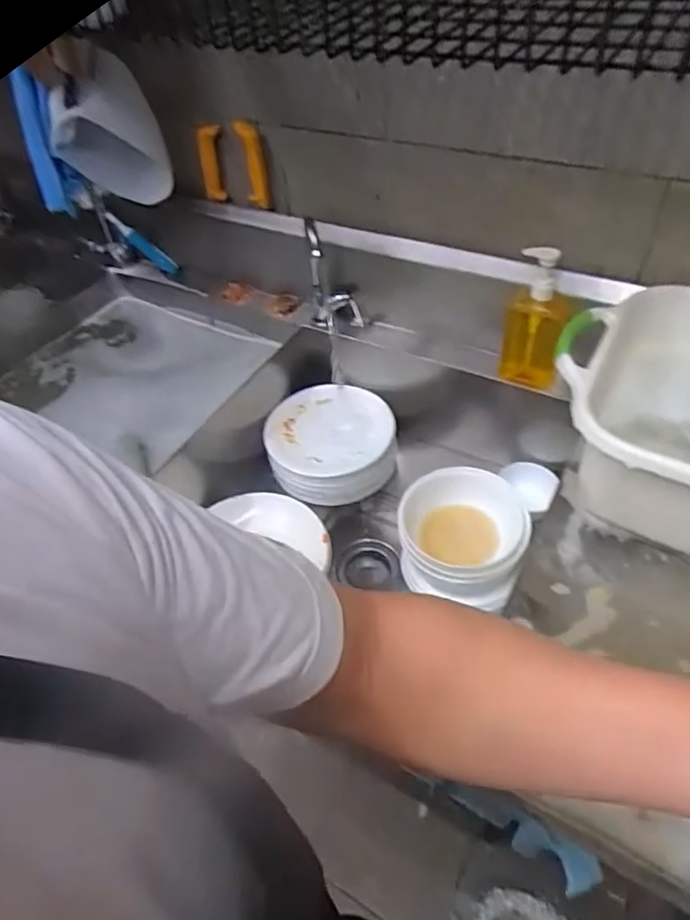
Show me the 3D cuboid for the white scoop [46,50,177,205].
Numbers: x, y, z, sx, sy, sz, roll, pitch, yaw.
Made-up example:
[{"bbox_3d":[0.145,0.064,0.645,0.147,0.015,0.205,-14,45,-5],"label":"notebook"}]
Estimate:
[{"bbox_3d":[-0.408,-0.568,1.025,0.177,0.195,0.101,-6,48,1],"label":"white scoop"}]

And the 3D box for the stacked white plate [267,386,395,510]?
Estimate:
[{"bbox_3d":[-0.024,-0.033,1.093,0.231,0.078,0.221,-3,48,4],"label":"stacked white plate"}]

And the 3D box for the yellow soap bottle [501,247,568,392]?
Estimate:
[{"bbox_3d":[0.289,-0.208,0.894,0.081,0.218,0.066,5,49,11],"label":"yellow soap bottle"}]

